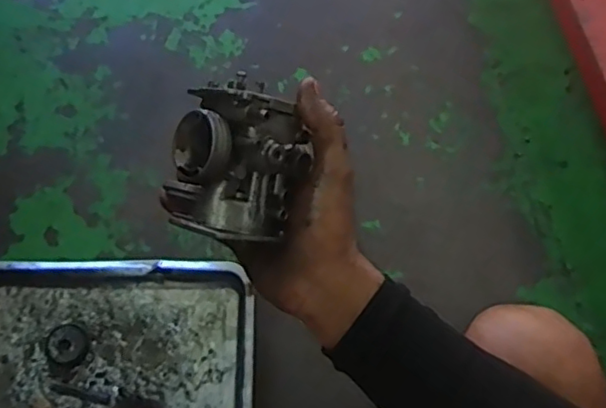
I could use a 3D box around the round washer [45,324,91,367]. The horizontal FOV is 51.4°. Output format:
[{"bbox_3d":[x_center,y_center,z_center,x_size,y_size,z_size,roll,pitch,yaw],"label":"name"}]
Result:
[{"bbox_3d":[-0.318,0.190,0.853,0.054,0.013,0.053,0,67,0],"label":"round washer"}]

